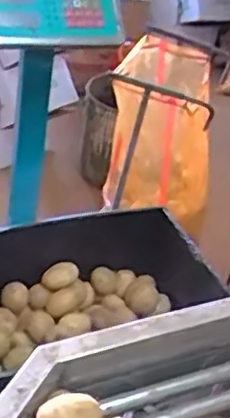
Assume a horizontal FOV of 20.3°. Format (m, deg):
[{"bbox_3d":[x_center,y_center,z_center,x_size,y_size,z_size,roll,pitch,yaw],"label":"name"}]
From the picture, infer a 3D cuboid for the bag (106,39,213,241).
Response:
[{"bbox_3d":[0.123,-0.207,1.579,0.233,0.329,0.333,13,38,4],"label":"bag"}]

